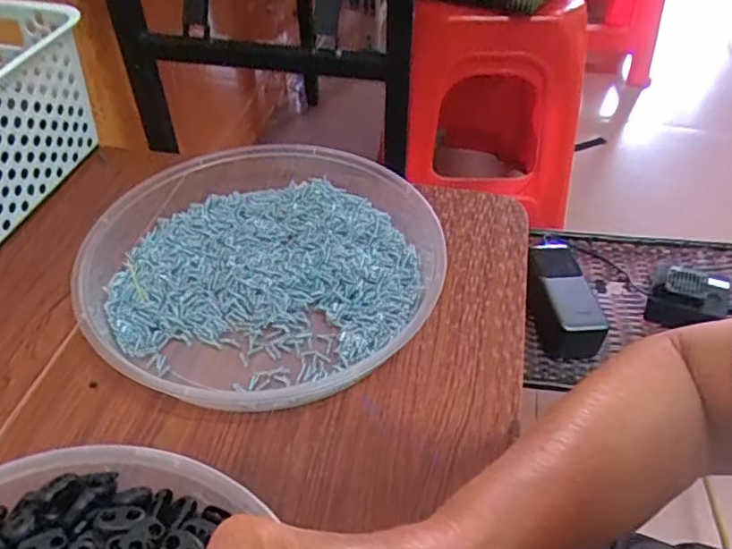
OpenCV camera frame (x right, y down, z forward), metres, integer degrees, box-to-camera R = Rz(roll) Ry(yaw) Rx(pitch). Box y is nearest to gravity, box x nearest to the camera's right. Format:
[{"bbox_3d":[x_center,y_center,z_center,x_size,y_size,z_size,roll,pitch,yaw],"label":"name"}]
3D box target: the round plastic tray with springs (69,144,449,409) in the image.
[{"bbox_3d":[-0.068,-0.012,0.417,0.231,0.036,0.240,1,47,-1],"label":"round plastic tray with springs"}]

